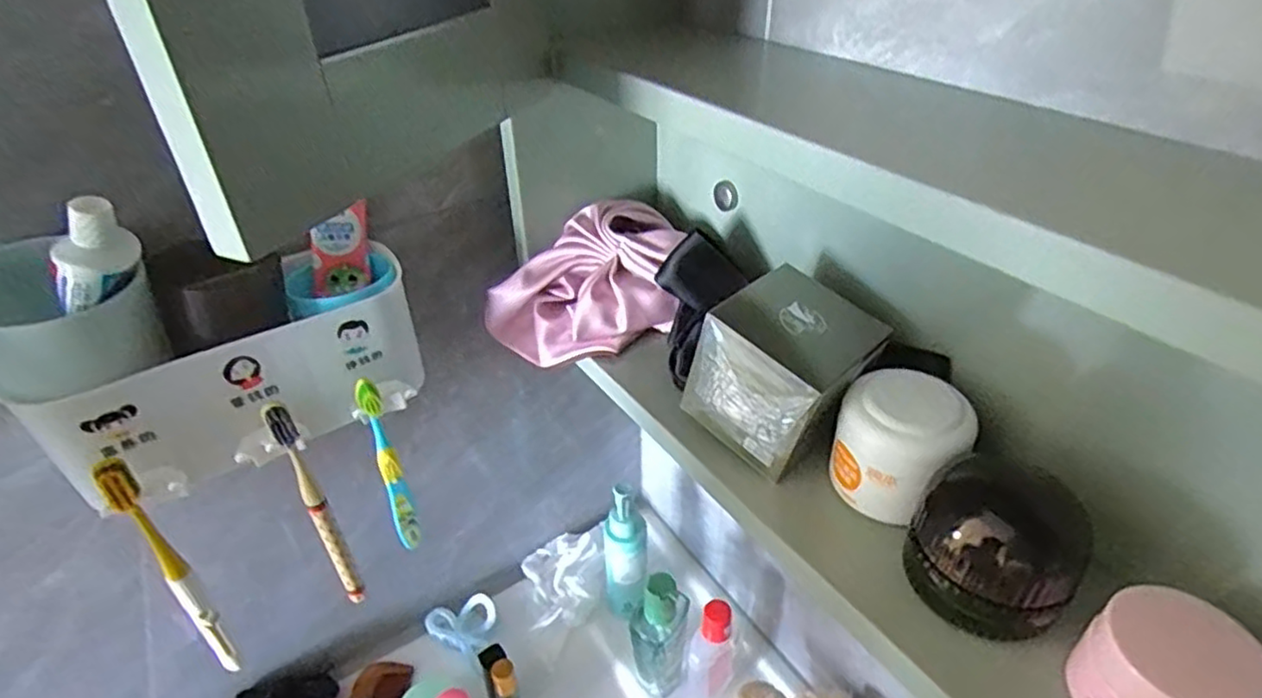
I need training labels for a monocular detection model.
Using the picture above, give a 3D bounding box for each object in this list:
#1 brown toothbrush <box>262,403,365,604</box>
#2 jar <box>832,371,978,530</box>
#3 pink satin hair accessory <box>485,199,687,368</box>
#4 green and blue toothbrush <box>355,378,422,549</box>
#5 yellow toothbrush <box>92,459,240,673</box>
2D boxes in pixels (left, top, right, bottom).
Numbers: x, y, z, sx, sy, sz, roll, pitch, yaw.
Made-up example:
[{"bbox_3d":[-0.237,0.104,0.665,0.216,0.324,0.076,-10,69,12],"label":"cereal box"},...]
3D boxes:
[{"bbox_3d":[-0.192,0.101,0.418,0.012,0.175,0.016,-25,42,-28],"label":"brown toothbrush"},{"bbox_3d":[0.128,0.044,0.321,0.055,0.051,0.054,-1,36,1],"label":"jar"},{"bbox_3d":[-0.028,-0.036,0.452,0.122,0.087,0.075,-16,38,-19],"label":"pink satin hair accessory"},{"bbox_3d":[-0.154,0.081,0.434,0.014,0.149,0.015,-24,41,-27],"label":"green and blue toothbrush"},{"bbox_3d":[-0.258,0.128,0.384,0.013,0.178,0.015,24,43,31],"label":"yellow toothbrush"}]

